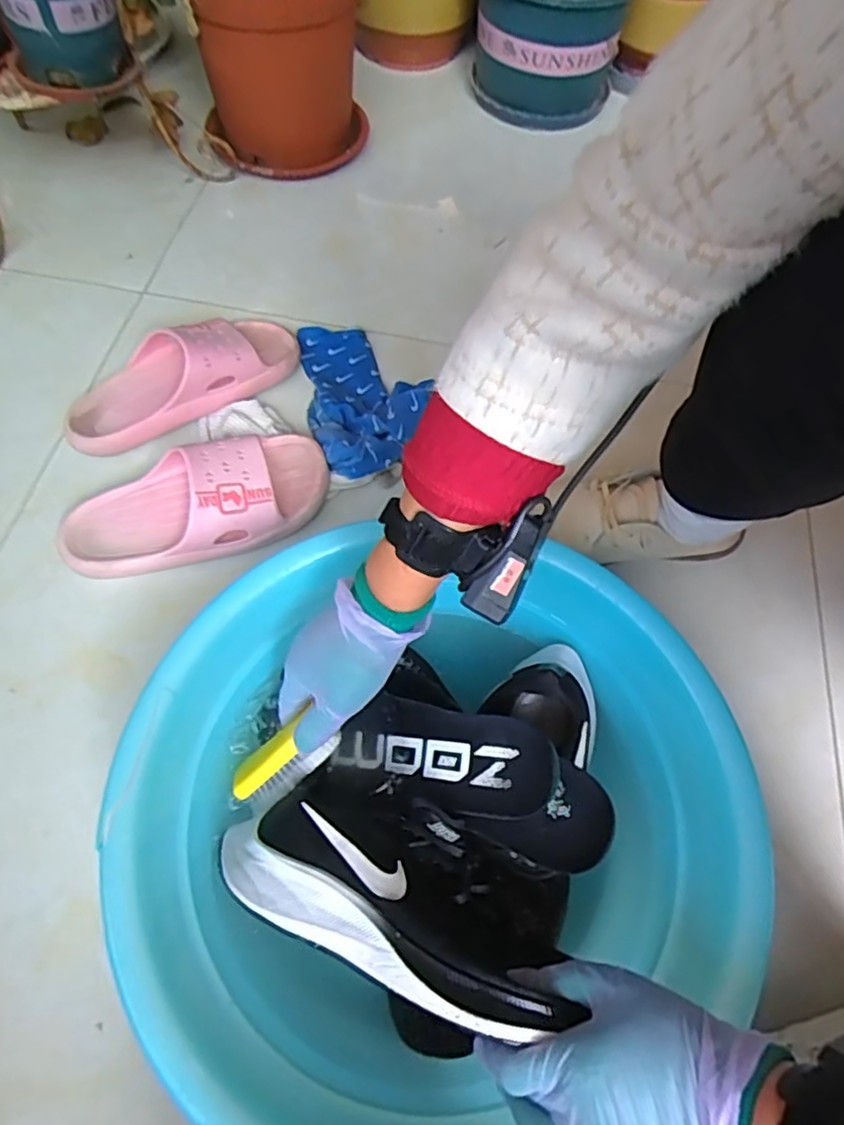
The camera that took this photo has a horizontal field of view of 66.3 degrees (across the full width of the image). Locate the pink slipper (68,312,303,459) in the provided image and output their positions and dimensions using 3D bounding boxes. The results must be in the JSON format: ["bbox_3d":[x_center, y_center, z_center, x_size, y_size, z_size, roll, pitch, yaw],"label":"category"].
[{"bbox_3d":[-0.259,-0.203,0.696,0.258,0.066,0.095,-30,65,-18],"label":"pink slipper"}]

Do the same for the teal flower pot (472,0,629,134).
[{"bbox_3d":[0.188,-0.792,0.961,0.212,0.200,0.224,1,63,-2],"label":"teal flower pot"}]

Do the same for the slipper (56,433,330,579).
[{"bbox_3d":[-0.213,-0.058,0.615,0.253,0.069,0.101,-21,63,-14],"label":"slipper"}]

